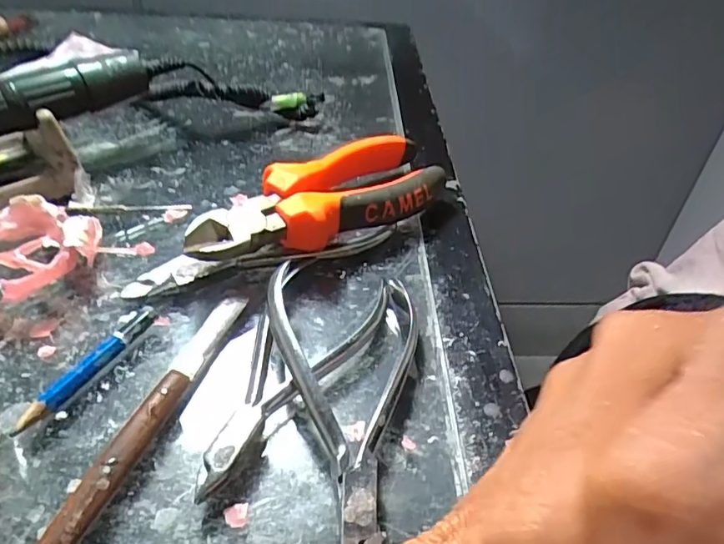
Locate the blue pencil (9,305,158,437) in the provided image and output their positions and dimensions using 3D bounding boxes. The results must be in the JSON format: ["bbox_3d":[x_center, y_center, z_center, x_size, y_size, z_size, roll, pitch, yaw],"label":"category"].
[{"bbox_3d":[-0.103,0.036,0.214,0.009,0.009,0.067,19,43,15],"label":"blue pencil"}]

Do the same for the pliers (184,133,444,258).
[{"bbox_3d":[-0.018,-0.034,0.283,0.150,0.035,0.051,-28,51,-32],"label":"pliers"}]

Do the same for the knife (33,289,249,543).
[{"bbox_3d":[-0.082,0.064,0.184,0.013,0.009,0.170,16,42,12],"label":"knife"}]

